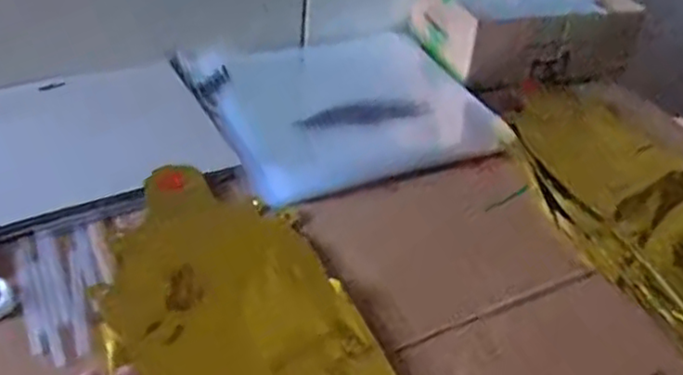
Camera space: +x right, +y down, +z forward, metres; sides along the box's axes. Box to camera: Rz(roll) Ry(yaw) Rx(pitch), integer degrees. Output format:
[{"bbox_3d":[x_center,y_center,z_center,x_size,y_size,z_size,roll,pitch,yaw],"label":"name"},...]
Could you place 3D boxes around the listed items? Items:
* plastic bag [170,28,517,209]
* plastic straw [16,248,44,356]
[{"bbox_3d":[-0.006,-0.072,0.573,0.235,0.043,0.232,-11,36,-16],"label":"plastic bag"},{"bbox_3d":[-0.184,0.064,0.396,0.007,0.004,0.082,-13,45,-22],"label":"plastic straw"}]

